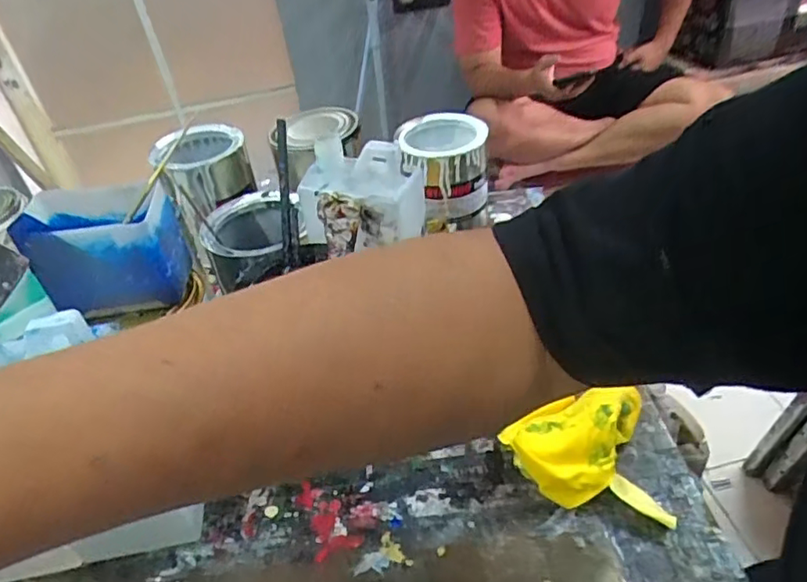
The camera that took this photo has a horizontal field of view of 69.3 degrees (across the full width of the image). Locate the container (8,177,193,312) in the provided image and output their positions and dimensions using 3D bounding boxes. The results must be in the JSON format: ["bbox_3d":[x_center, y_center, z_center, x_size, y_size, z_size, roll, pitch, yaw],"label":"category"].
[{"bbox_3d":[-0.226,-0.031,0.445,0.108,0.075,0.068,-5,39,2],"label":"container"}]

